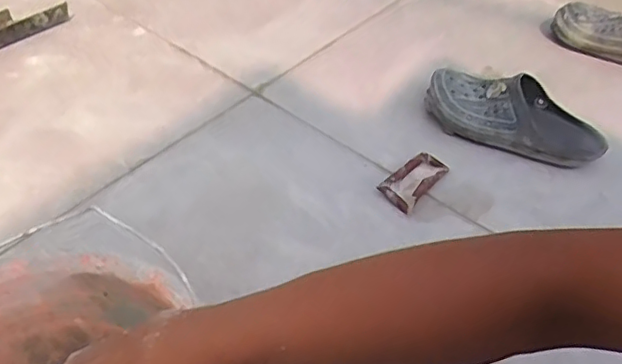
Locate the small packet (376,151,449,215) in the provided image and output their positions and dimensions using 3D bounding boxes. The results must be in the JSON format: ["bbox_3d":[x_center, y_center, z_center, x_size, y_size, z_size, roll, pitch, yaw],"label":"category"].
[{"bbox_3d":[0.134,-0.005,0.736,0.050,0.019,0.097,37,55,27],"label":"small packet"}]

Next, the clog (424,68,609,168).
[{"bbox_3d":[0.283,-0.091,0.800,0.248,0.073,0.095,17,48,12],"label":"clog"}]

